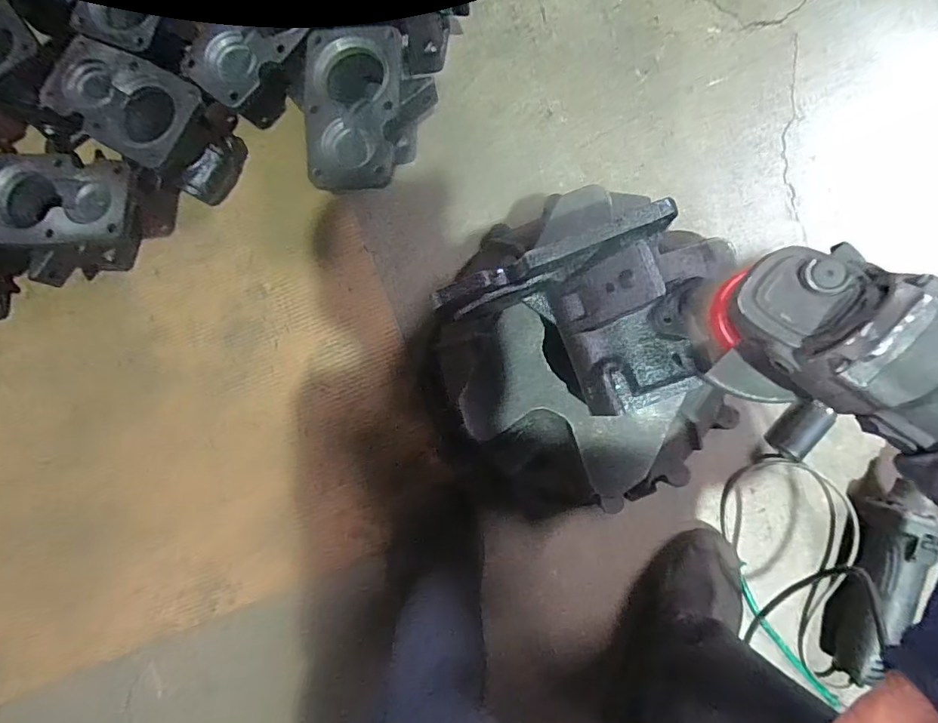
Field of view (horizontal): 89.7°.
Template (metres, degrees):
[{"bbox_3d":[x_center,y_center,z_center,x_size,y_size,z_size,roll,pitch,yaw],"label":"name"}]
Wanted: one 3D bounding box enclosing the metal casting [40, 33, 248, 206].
[{"bbox_3d":[-0.404,-0.305,0.613,0.189,0.132,0.114,31,88,7],"label":"metal casting"}]

